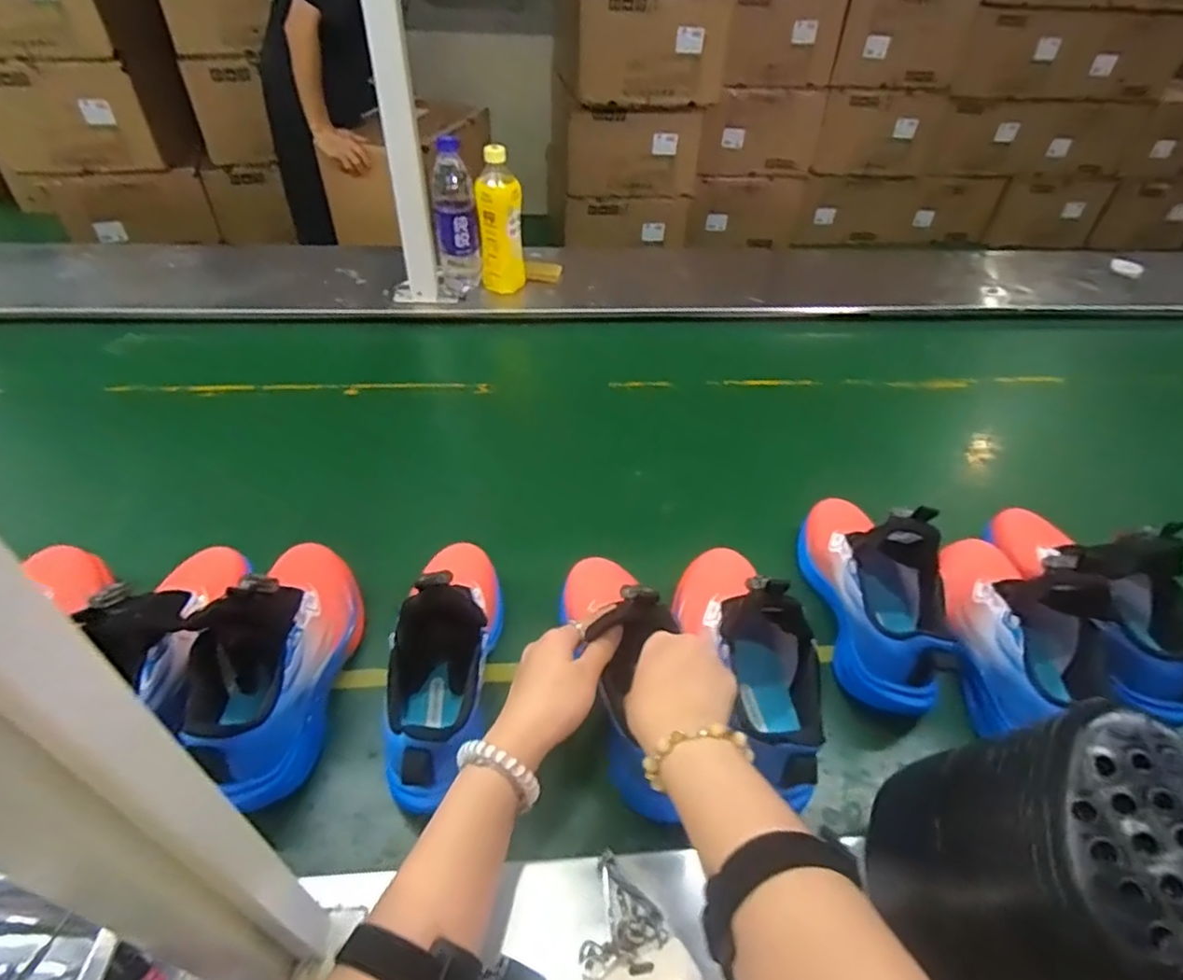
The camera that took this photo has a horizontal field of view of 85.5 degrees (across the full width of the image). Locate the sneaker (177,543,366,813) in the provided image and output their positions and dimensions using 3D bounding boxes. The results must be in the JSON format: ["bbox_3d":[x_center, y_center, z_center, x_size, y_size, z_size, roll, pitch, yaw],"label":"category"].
[{"bbox_3d":[-0.256,0.122,0.522,0.083,0.127,0.230,4,43,1],"label":"sneaker"}]

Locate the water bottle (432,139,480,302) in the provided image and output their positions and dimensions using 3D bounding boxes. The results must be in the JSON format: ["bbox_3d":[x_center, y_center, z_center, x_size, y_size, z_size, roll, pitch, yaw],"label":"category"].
[{"bbox_3d":[-0.220,-0.431,1.023,0.069,0.224,0.066,-4,43,-7],"label":"water bottle"}]

